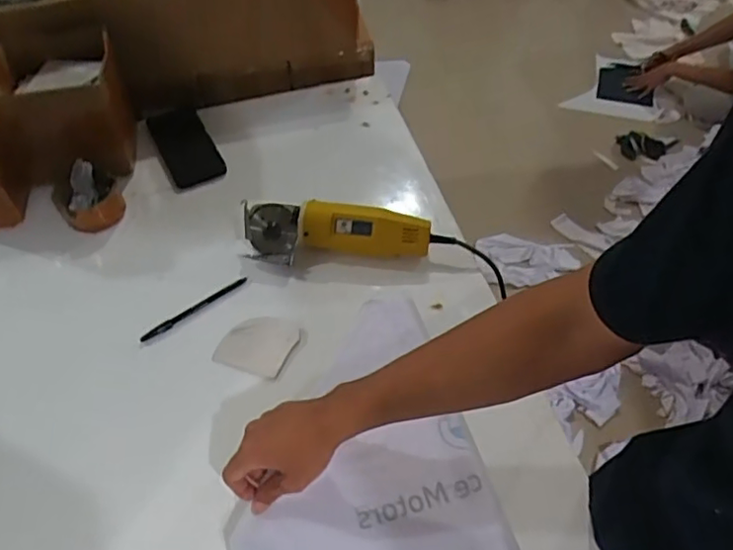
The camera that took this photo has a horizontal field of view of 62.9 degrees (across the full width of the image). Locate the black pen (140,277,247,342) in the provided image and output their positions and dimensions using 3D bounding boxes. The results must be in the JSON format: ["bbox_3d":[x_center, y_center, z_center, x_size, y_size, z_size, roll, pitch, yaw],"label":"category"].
[{"bbox_3d":[-0.214,0.040,0.745,0.142,0.009,0.016,-34,58,-20],"label":"black pen"}]

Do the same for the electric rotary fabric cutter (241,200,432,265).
[{"bbox_3d":[-0.040,-0.052,0.782,0.243,0.062,0.073,1,52,3],"label":"electric rotary fabric cutter"}]

